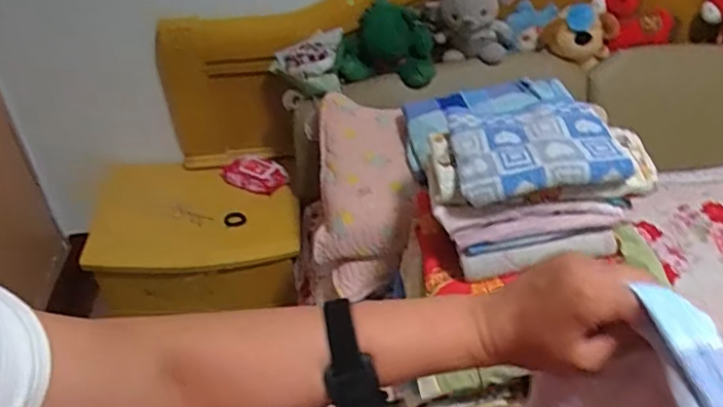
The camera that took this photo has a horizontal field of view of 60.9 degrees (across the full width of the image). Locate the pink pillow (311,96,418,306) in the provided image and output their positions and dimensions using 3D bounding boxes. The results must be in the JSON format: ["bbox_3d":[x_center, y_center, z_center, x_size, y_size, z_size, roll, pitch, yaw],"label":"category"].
[{"bbox_3d":[0.003,-0.042,1.312,0.201,0.142,0.454,-3,68,-1],"label":"pink pillow"}]

